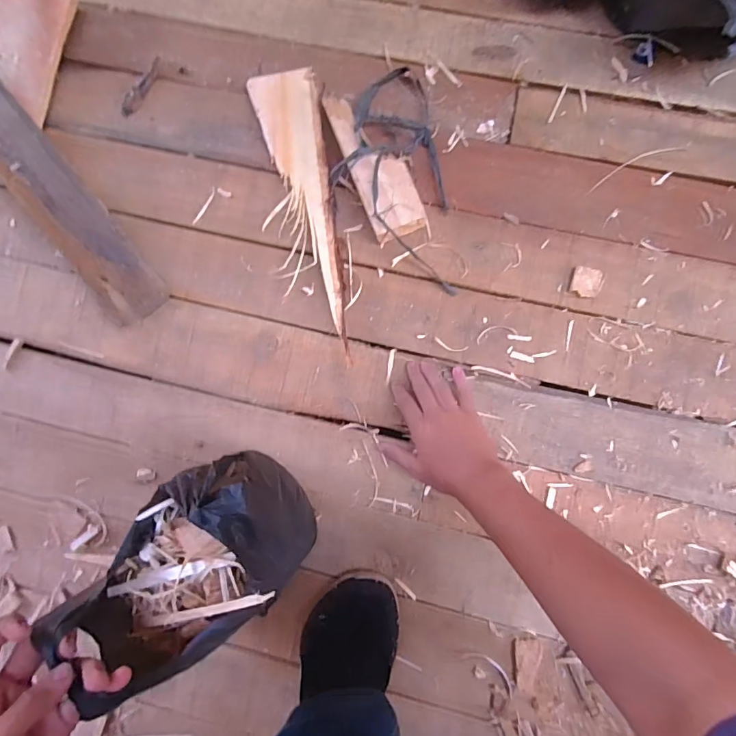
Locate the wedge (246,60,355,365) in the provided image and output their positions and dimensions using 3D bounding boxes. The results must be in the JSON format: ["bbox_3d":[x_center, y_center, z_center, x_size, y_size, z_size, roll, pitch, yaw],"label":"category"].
[{"bbox_3d":[-0.058,-0.192,0.526,0.077,0.015,0.354,-17,86,4],"label":"wedge"}]

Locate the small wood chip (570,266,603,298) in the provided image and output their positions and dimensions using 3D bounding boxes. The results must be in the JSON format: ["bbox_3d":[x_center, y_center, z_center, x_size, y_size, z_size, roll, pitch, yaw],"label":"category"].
[{"bbox_3d":[0.247,-0.097,0.499,0.030,0.009,0.032,15,88,6],"label":"small wood chip"}]

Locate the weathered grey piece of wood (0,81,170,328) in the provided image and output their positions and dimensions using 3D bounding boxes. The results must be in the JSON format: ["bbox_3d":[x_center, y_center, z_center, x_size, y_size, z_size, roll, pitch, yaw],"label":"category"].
[{"bbox_3d":[-0.406,-0.238,0.540,0.072,0.044,0.435,-39,85,2],"label":"weathered grey piece of wood"}]

